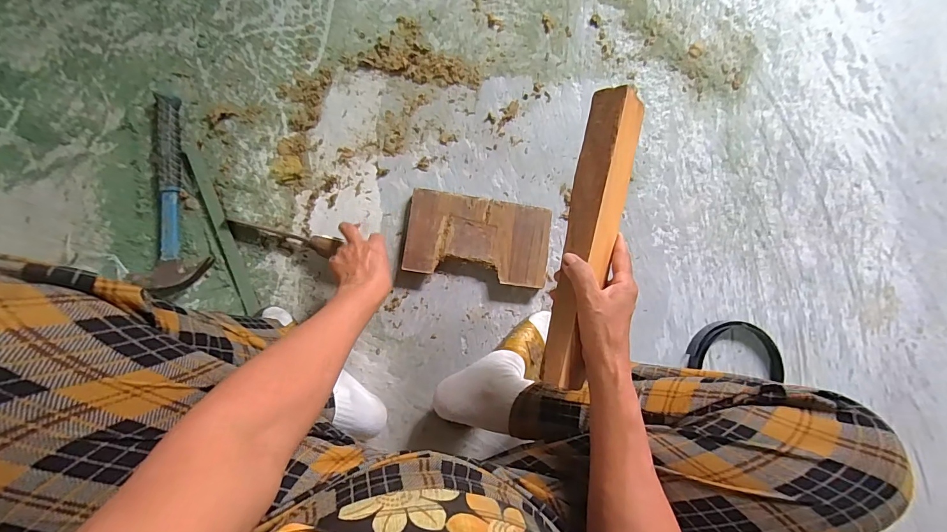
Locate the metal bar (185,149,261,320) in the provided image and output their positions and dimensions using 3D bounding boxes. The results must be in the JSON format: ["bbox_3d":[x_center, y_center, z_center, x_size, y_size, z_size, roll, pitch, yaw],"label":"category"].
[{"bbox_3d":[-0.358,-0.046,0.595,0.022,0.011,0.246,-21,91,-8],"label":"metal bar"}]

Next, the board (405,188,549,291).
[{"bbox_3d":[0.010,-0.042,0.647,0.218,0.025,0.123,8,87,-8],"label":"board"}]

